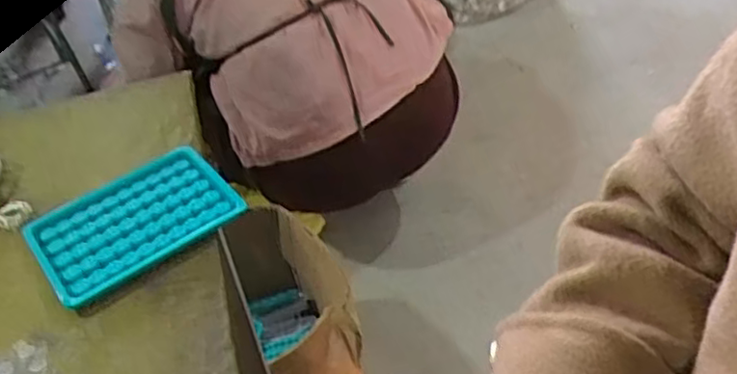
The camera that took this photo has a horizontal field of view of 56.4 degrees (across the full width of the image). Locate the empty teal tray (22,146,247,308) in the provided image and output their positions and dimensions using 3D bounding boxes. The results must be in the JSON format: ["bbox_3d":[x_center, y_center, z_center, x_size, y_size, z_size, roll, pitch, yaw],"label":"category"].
[{"bbox_3d":[-0.160,0.022,0.472,0.128,0.006,0.092,-30,49,-24],"label":"empty teal tray"}]

